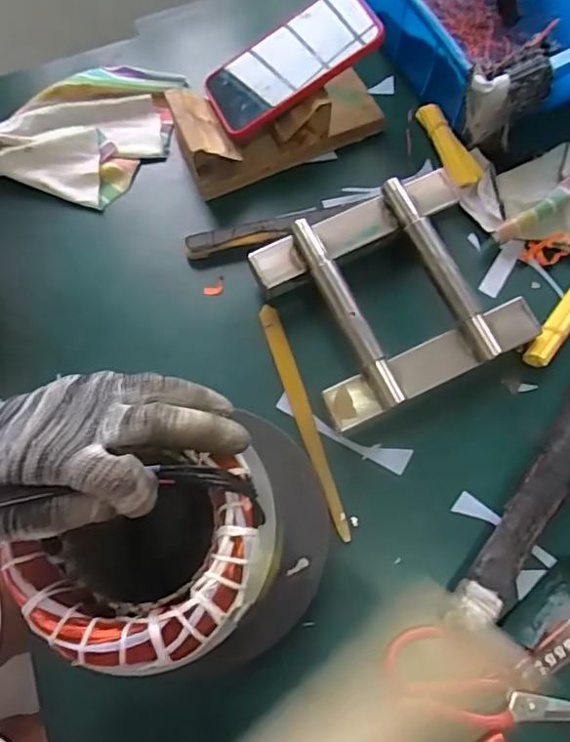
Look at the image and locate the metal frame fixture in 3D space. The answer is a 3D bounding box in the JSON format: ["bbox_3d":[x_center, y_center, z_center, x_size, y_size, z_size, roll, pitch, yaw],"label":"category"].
[{"bbox_3d":[0.095,-0.068,0.486,0.195,0.057,0.174,-25,71,-7],"label":"metal frame fixture"}]

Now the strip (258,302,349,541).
[{"bbox_3d":[0.016,0.039,0.476,0.016,0.009,0.211,-18,70,-5],"label":"strip"}]

